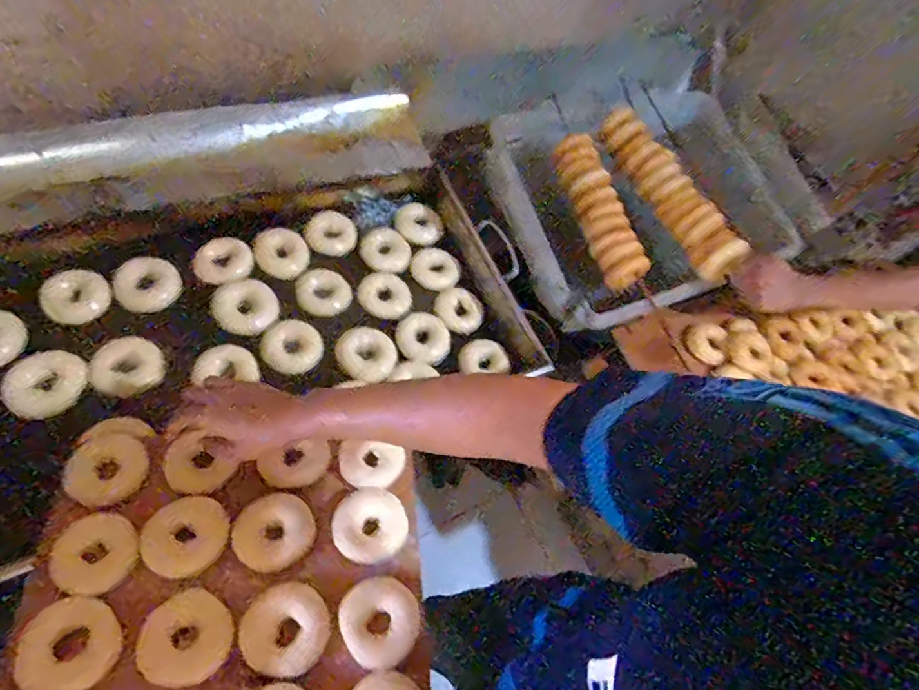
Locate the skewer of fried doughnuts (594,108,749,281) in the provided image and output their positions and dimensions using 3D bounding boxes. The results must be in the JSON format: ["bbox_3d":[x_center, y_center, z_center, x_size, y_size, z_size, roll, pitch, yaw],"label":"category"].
[{"bbox_3d":[0.443,-0.311,1.063,0.414,0.111,0.085,46,38,-13],"label":"skewer of fried doughnuts"}]

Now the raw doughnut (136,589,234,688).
[{"bbox_3d":[-0.291,0.311,0.544,0.091,0.017,0.084,24,41,22],"label":"raw doughnut"}]

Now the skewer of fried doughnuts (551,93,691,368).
[{"bbox_3d":[0.312,-0.238,1.068,0.068,0.089,0.525,-29,94,-36],"label":"skewer of fried doughnuts"}]

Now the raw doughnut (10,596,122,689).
[{"bbox_3d":[-0.401,0.308,0.524,0.096,0.016,0.084,20,40,18],"label":"raw doughnut"}]

